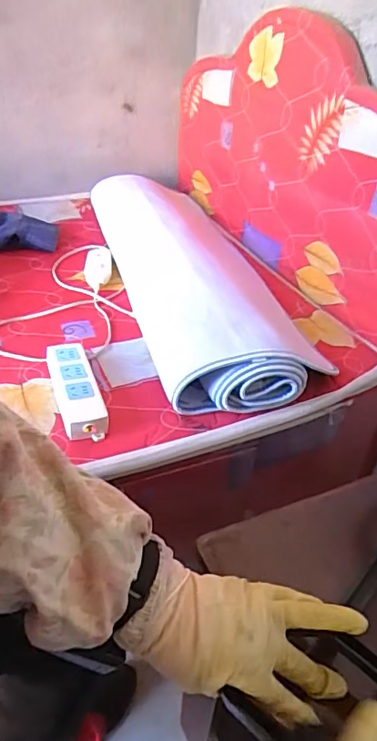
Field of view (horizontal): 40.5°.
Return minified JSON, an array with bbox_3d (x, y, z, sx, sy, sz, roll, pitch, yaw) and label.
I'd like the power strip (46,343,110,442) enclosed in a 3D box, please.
[{"bbox_3d":[-0.156,0.027,0.700,0.055,0.043,0.179,-10,39,-19],"label":"power strip"}]

